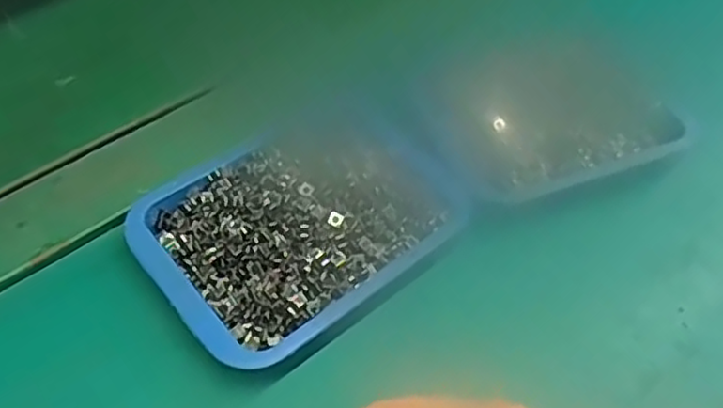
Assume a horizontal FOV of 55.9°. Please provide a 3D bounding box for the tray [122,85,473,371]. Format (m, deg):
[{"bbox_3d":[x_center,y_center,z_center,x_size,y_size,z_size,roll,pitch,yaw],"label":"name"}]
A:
[{"bbox_3d":[-0.031,0.007,0.353,0.153,0.035,0.114,-31,61,-25],"label":"tray"}]

